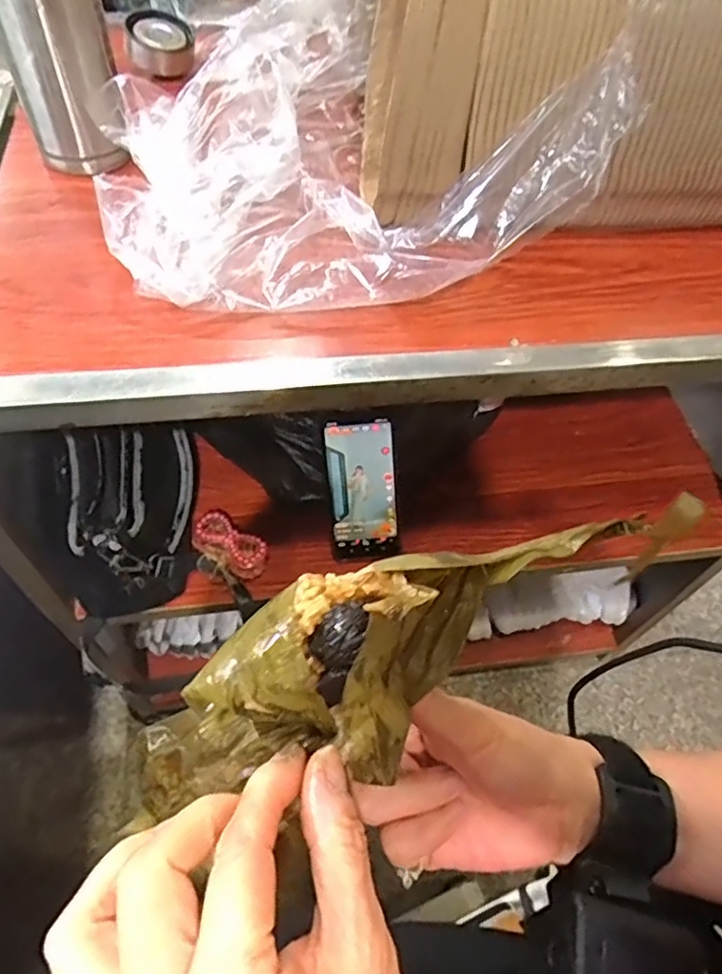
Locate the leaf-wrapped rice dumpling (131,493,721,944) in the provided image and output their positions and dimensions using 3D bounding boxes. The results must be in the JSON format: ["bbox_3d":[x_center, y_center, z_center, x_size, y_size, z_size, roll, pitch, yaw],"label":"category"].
[{"bbox_3d":[0.022,0.053,0.220,0.217,0.059,0.055,-27,59,-5],"label":"leaf-wrapped rice dumpling"}]

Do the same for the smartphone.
[{"bbox_3d":[0.002,0.003,0.658,0.072,0.154,0.009,-5,20,1],"label":"smartphone"}]

